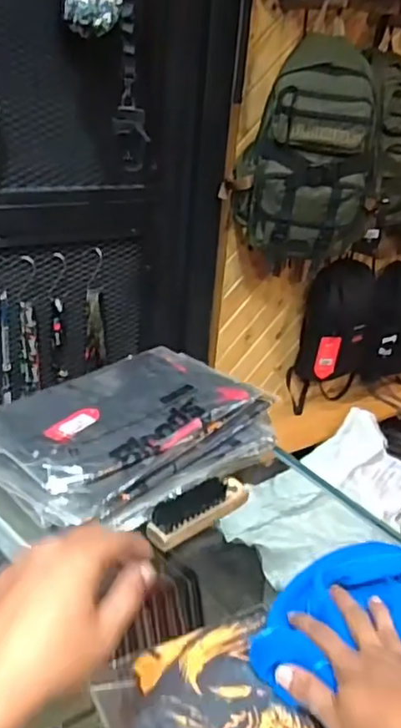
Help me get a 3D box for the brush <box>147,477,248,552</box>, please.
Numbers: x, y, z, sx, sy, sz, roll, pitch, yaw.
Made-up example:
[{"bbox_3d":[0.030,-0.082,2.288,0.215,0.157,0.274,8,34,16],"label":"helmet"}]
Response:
[{"bbox_3d":[0.000,0.151,0.637,0.126,0.029,0.037,-17,34,-38],"label":"brush"}]

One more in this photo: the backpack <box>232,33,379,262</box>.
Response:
[{"bbox_3d":[0.257,-0.476,1.404,0.325,0.452,0.183,2,26,-6],"label":"backpack"}]

